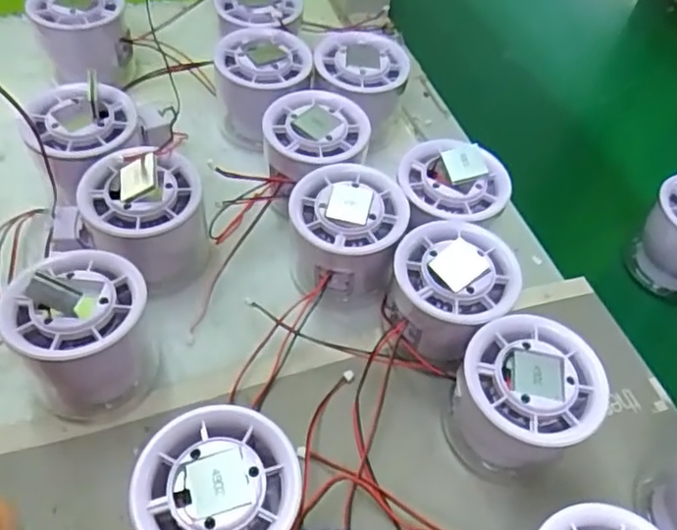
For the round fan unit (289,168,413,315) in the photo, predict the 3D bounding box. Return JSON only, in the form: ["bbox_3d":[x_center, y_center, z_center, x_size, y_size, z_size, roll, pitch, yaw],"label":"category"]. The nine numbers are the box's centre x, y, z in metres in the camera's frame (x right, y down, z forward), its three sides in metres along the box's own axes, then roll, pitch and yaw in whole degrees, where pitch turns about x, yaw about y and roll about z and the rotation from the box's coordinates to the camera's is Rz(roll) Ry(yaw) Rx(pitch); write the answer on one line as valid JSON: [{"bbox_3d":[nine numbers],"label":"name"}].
[{"bbox_3d":[0.004,-0.012,0.323,0.056,0.054,0.055,4,52,-5],"label":"round fan unit"}]

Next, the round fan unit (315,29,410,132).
[{"bbox_3d":[0.013,-0.112,0.394,0.057,0.044,0.056,0,53,-5],"label":"round fan unit"}]

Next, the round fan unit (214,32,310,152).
[{"bbox_3d":[-0.044,-0.107,0.391,0.057,0.055,0.067,-27,60,-26],"label":"round fan unit"}]

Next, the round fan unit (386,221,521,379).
[{"bbox_3d":[0.051,0.018,0.305,0.056,0.058,0.060,28,54,14],"label":"round fan unit"}]

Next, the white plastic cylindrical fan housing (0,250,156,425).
[{"bbox_3d":[-0.110,0.027,0.274,0.055,0.071,0.056,4,52,-5],"label":"white plastic cylindrical fan housing"}]

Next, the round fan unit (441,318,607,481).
[{"bbox_3d":[0.077,0.061,0.276,0.059,0.057,0.057,-34,64,-29],"label":"round fan unit"}]

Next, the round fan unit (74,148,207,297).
[{"bbox_3d":[-0.097,-0.024,0.317,0.058,0.059,0.056,-4,53,-11],"label":"round fan unit"}]

